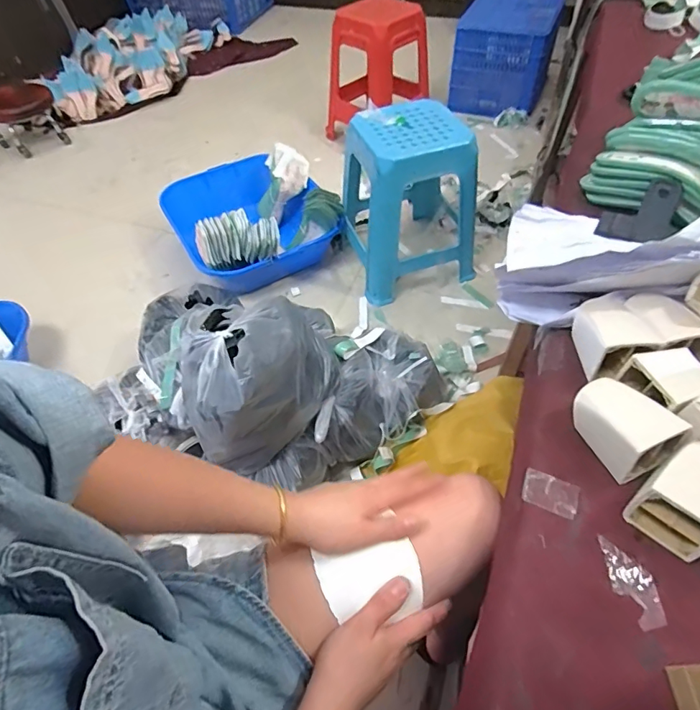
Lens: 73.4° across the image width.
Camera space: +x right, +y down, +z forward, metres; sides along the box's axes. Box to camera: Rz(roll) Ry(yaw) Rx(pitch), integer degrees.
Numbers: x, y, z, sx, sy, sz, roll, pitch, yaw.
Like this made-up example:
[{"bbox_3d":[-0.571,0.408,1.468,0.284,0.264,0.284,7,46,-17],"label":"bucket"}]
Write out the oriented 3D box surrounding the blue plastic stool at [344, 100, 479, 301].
[{"bbox_3d":[0.179,-0.457,1.433,0.362,0.456,0.328,-10,52,-4],"label":"blue plastic stool"}]

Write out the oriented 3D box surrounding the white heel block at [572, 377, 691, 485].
[{"bbox_3d":[0.243,0.062,0.423,0.062,0.047,0.081,-18,53,-10],"label":"white heel block"}]

